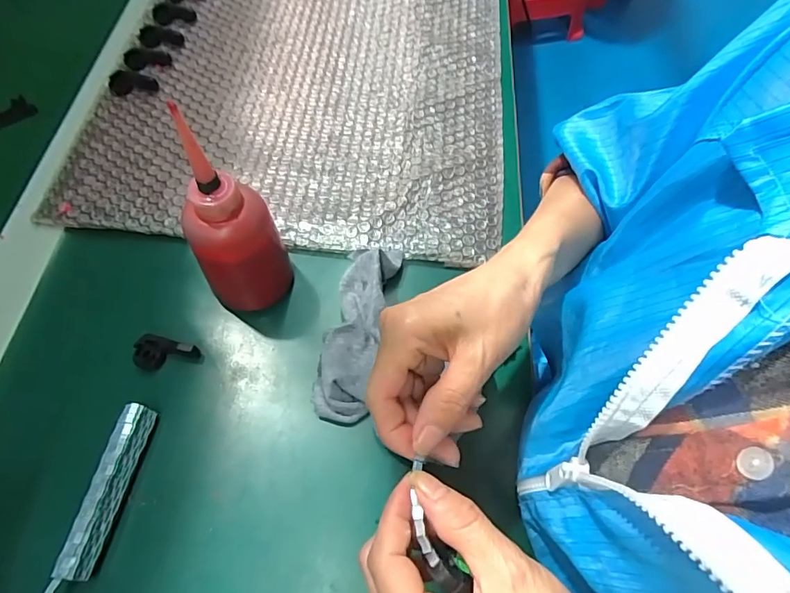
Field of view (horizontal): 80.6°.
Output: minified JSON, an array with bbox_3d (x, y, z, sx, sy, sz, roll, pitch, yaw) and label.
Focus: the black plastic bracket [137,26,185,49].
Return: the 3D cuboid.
[{"bbox_3d":[-0.252,-0.277,0.499,0.046,0.012,0.020,-1,64,-3],"label":"black plastic bracket"}]

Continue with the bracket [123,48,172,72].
[{"bbox_3d":[-0.257,-0.247,0.483,0.044,0.009,0.025,-14,65,-10],"label":"bracket"}]

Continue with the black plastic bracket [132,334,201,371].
[{"bbox_3d":[-0.170,0.044,0.346,0.044,0.014,0.025,11,64,3],"label":"black plastic bracket"}]

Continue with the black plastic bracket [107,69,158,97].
[{"bbox_3d":[-0.262,-0.213,0.464,0.044,0.011,0.025,-14,65,-10],"label":"black plastic bracket"}]

